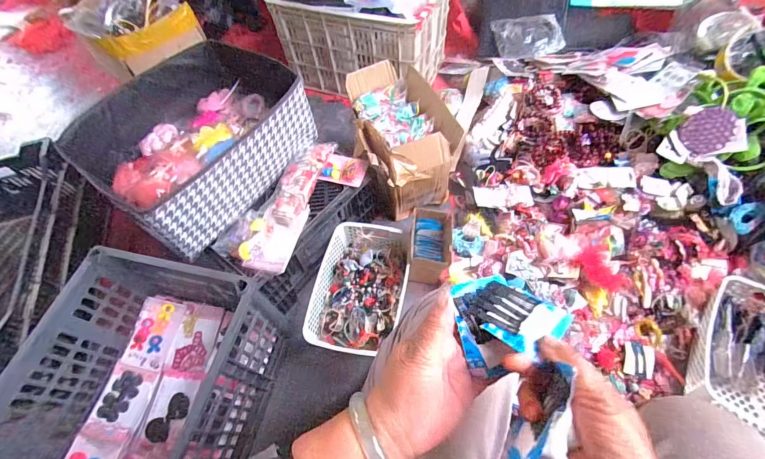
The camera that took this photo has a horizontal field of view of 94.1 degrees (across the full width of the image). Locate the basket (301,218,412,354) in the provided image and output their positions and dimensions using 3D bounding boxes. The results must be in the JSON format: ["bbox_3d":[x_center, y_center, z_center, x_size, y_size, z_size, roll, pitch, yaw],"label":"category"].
[{"bbox_3d":[-0.046,0.127,0.817,0.194,0.073,0.298,9,60,9],"label":"basket"}]

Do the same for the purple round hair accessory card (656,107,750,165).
[{"bbox_3d":[0.738,-0.218,0.827,0.149,0.017,0.103,-11,91,36],"label":"purple round hair accessory card"}]

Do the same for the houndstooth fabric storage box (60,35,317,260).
[{"bbox_3d":[-0.397,-0.197,0.776,0.351,0.160,0.405,31,66,20],"label":"houndstooth fabric storage box"}]

